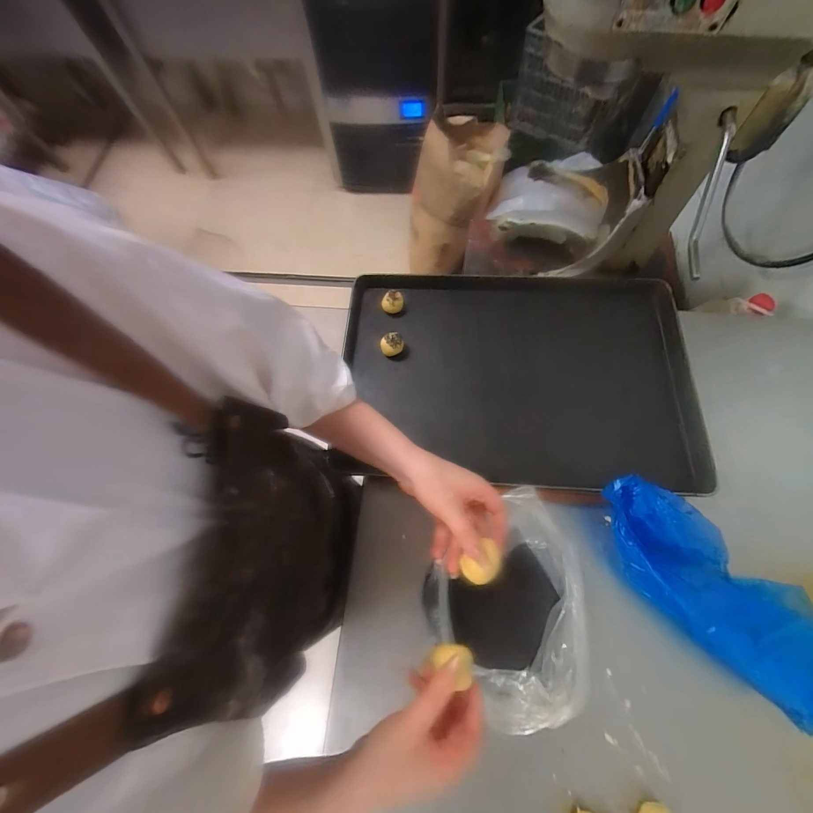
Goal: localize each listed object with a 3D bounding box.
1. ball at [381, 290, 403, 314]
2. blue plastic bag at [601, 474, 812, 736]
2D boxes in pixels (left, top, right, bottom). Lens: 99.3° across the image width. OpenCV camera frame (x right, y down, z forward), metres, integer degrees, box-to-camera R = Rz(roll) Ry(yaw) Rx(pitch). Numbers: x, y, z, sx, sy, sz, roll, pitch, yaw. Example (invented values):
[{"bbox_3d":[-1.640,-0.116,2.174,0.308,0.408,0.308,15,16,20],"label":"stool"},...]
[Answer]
[{"bbox_3d":[-0.027,-0.202,0.665,0.040,0.040,0.032,1,71,2],"label":"ball"},{"bbox_3d":[0.408,0.239,0.459,0.366,0.105,0.139,39,77,13],"label":"blue plastic bag"}]

